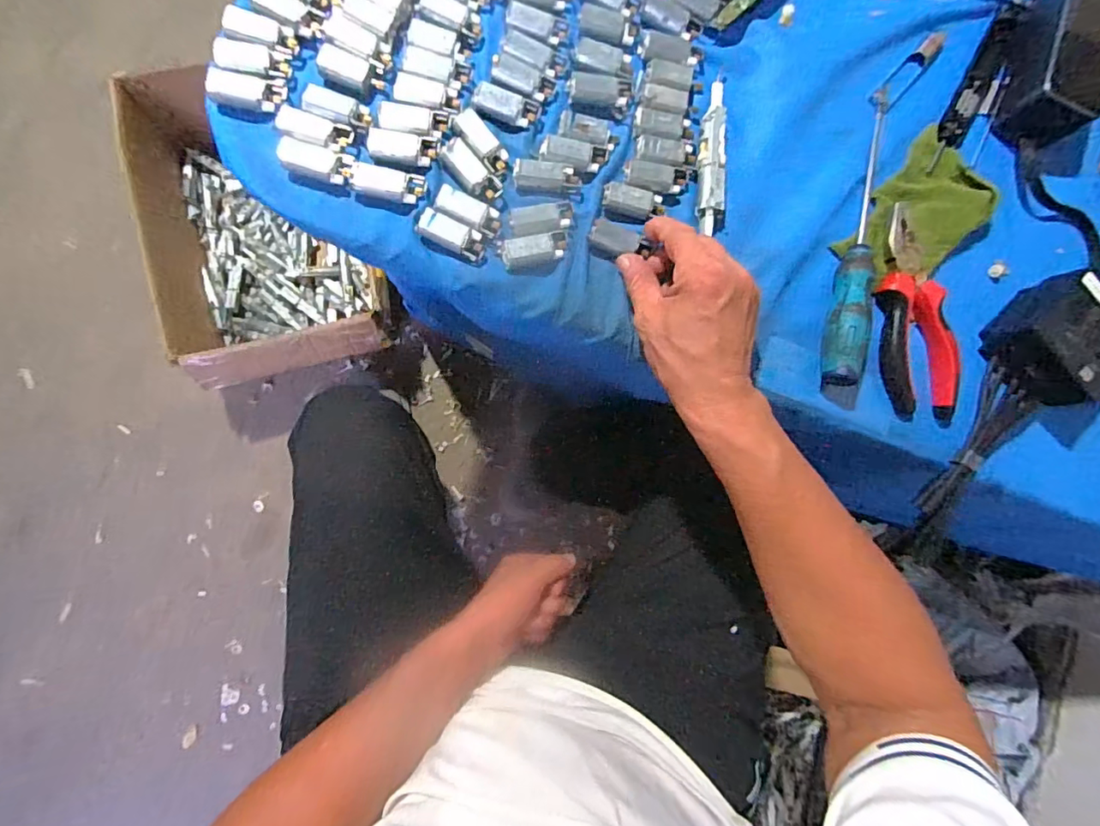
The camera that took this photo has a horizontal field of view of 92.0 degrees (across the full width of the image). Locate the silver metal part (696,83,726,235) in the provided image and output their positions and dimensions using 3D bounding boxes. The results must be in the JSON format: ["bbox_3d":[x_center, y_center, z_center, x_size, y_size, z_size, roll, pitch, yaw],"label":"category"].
[{"bbox_3d":[0.122,-0.194,0.397,0.019,0.013,0.119,3,85,-8],"label":"silver metal part"}]

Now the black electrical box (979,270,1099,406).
[{"bbox_3d":[0.390,-0.052,0.407,0.090,0.047,0.078,-42,92,-10],"label":"black electrical box"}]

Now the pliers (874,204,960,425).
[{"bbox_3d":[0.278,-0.072,0.406,0.051,0.018,0.162,-9,86,-9],"label":"pliers"}]

